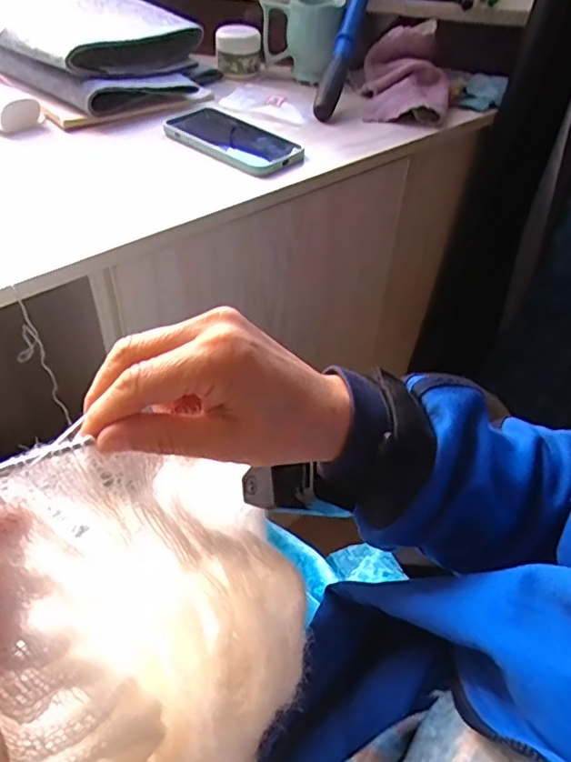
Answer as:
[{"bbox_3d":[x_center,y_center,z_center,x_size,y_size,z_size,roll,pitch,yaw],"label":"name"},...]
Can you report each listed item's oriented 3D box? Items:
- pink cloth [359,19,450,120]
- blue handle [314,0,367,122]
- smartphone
[{"bbox_3d":[0.158,-0.400,0.750,0.111,0.091,0.136,9,44,6],"label":"pink cloth"},{"bbox_3d":[0.077,-0.438,0.745,0.029,0.030,0.227,15,78,11],"label":"blue handle"},{"bbox_3d":[-0.059,-0.275,0.649,0.158,0.016,0.081,33,51,27],"label":"smartphone"}]

